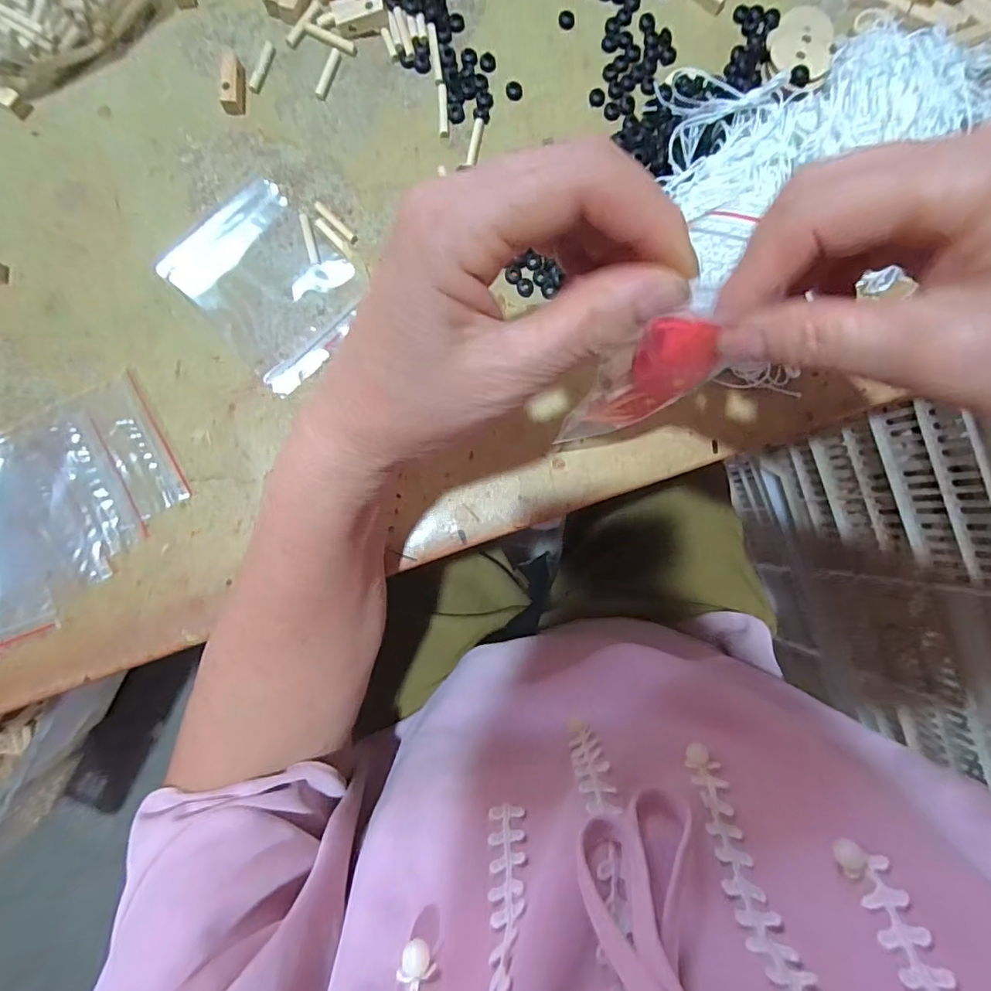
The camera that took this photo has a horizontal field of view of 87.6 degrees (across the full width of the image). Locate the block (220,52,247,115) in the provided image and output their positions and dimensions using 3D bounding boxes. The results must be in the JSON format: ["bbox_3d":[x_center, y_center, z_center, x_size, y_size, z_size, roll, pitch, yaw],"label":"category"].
[{"bbox_3d":[-0.152,-0.240,0.301,0.010,0.010,0.030,2,86,-1],"label":"block"}]

